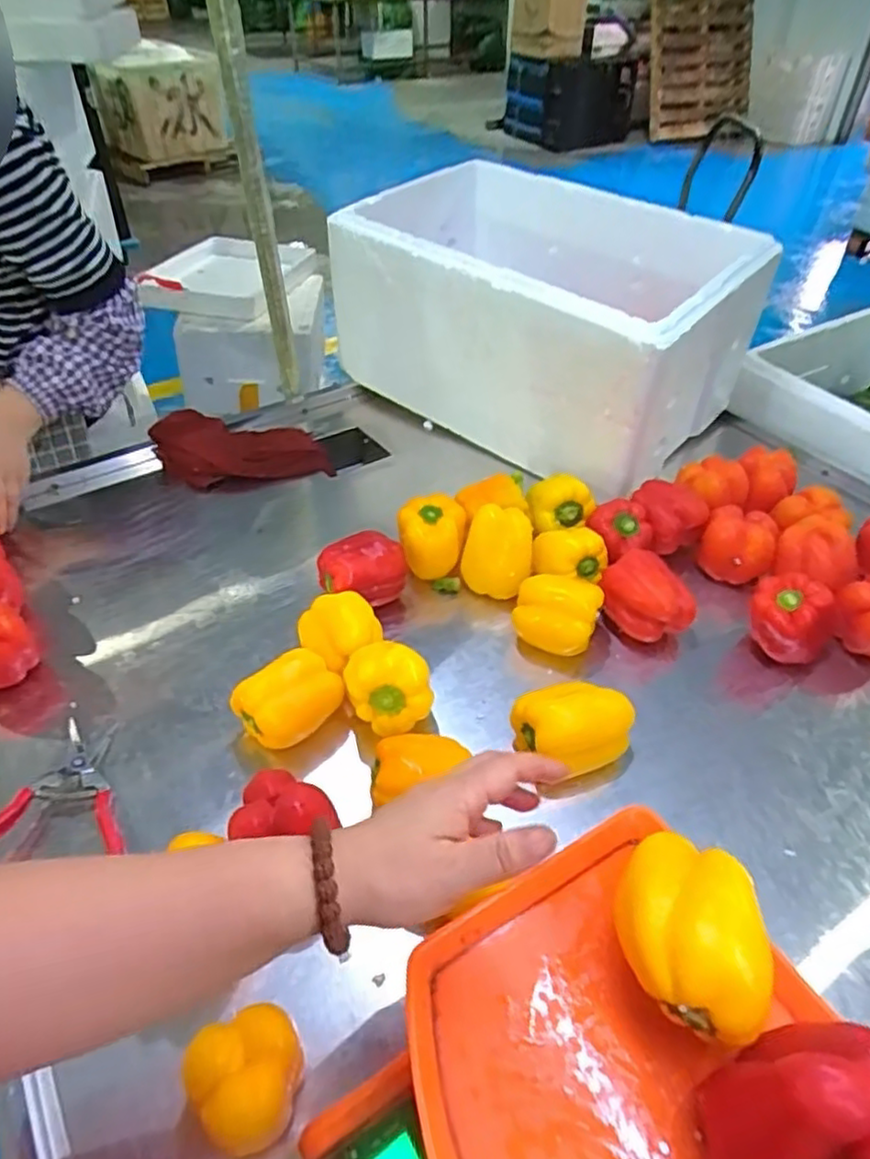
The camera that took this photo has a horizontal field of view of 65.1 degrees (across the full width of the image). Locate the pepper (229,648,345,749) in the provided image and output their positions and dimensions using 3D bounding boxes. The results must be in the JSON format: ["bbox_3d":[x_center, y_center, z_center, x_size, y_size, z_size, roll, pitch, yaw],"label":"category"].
[{"bbox_3d":[-0.127,0.111,0.616,0.092,0.067,0.059,-32,52,-29],"label":"pepper"}]

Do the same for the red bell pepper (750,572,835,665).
[{"bbox_3d":[0.357,0.045,0.695,0.069,0.088,0.074,-19,47,-19],"label":"red bell pepper"}]

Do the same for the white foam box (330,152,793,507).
[{"bbox_3d":[0.145,-0.378,0.975,0.512,0.237,0.377,28,50,26],"label":"white foam box"}]

